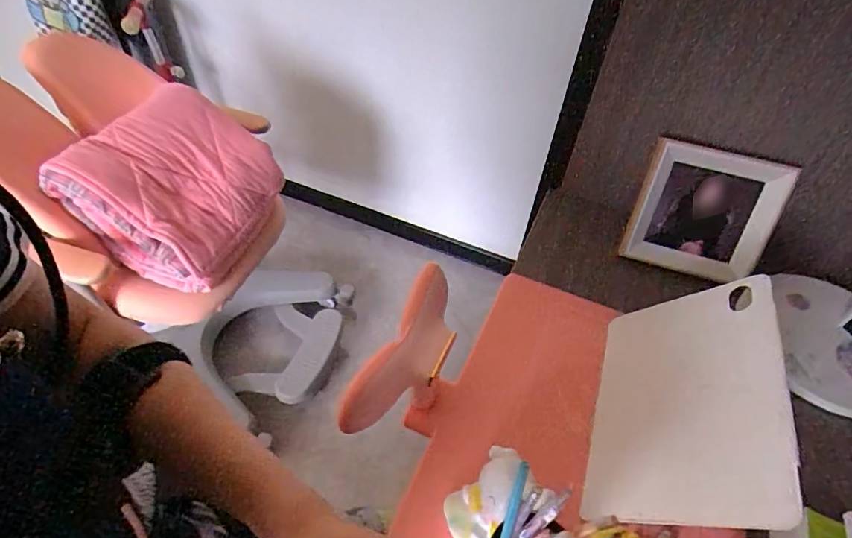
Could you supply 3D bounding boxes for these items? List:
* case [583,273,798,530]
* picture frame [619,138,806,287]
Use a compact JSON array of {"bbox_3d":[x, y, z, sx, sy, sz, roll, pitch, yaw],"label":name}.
[{"bbox_3d":[0.261,0.128,0.485,0.016,0.191,0.269,45,48,-15],"label":"case"},{"bbox_3d":[0.403,-0.079,0.680,0.181,0.180,0.024,17,14,14],"label":"picture frame"}]

